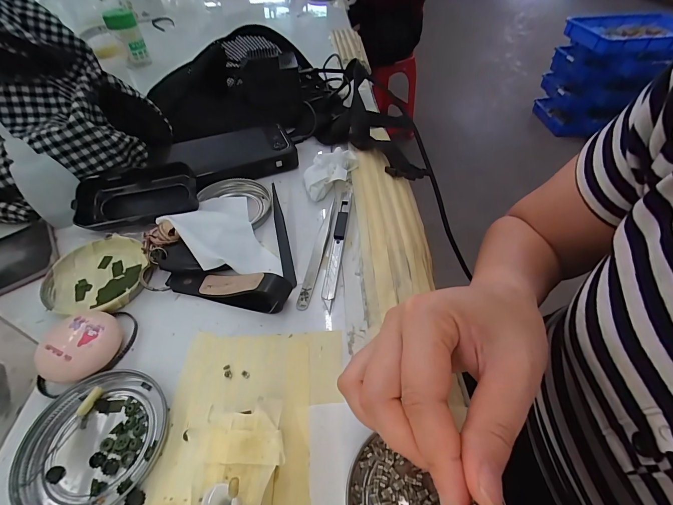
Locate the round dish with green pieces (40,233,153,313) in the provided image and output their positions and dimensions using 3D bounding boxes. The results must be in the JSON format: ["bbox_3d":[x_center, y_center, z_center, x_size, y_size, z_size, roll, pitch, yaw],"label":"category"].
[{"bbox_3d":[-0.199,0.017,0.267,0.078,0.012,0.073,0,50,0],"label":"round dish with green pieces"}]

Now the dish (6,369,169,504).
[{"bbox_3d":[-0.144,0.112,0.188,0.075,0.009,0.076,1,50,-1],"label":"dish"}]

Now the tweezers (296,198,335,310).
[{"bbox_3d":[-0.016,-0.002,0.281,0.010,0.013,0.112,9,50,8],"label":"tweezers"}]

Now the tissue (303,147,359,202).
[{"bbox_3d":[-0.009,-0.090,0.347,0.037,0.020,0.076,34,58,26],"label":"tissue"}]

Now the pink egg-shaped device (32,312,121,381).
[{"bbox_3d":[-0.172,0.065,0.217,0.038,0.025,0.049,24,54,19],"label":"pink egg-shaped device"}]

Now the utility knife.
[{"bbox_3d":[0.002,-0.011,0.291,0.011,0.007,0.138,6,50,6],"label":"utility knife"}]

